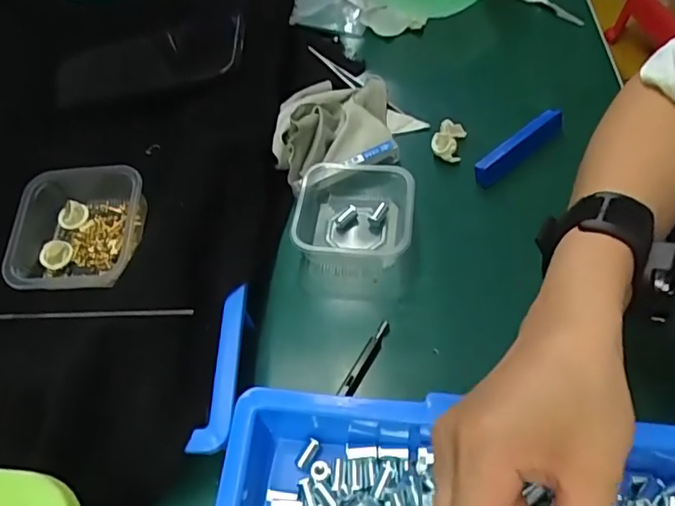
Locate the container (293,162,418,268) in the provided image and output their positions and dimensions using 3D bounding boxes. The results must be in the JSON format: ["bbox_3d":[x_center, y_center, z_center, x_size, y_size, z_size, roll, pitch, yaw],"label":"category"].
[{"bbox_3d":[0.012,-0.026,0.405,0.081,0.036,0.093,2,55,8],"label":"container"}]

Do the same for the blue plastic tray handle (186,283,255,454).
[{"bbox_3d":[-0.063,0.064,0.318,0.020,0.009,0.097,3,55,8],"label":"blue plastic tray handle"}]

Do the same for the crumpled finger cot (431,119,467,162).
[{"bbox_3d":[0.090,-0.091,0.453,0.025,0.020,0.036,11,57,13],"label":"crumpled finger cot"}]

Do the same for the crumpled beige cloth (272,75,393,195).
[{"bbox_3d":[-0.003,-0.111,0.452,0.127,0.047,0.072,-37,56,-17],"label":"crumpled beige cloth"}]

